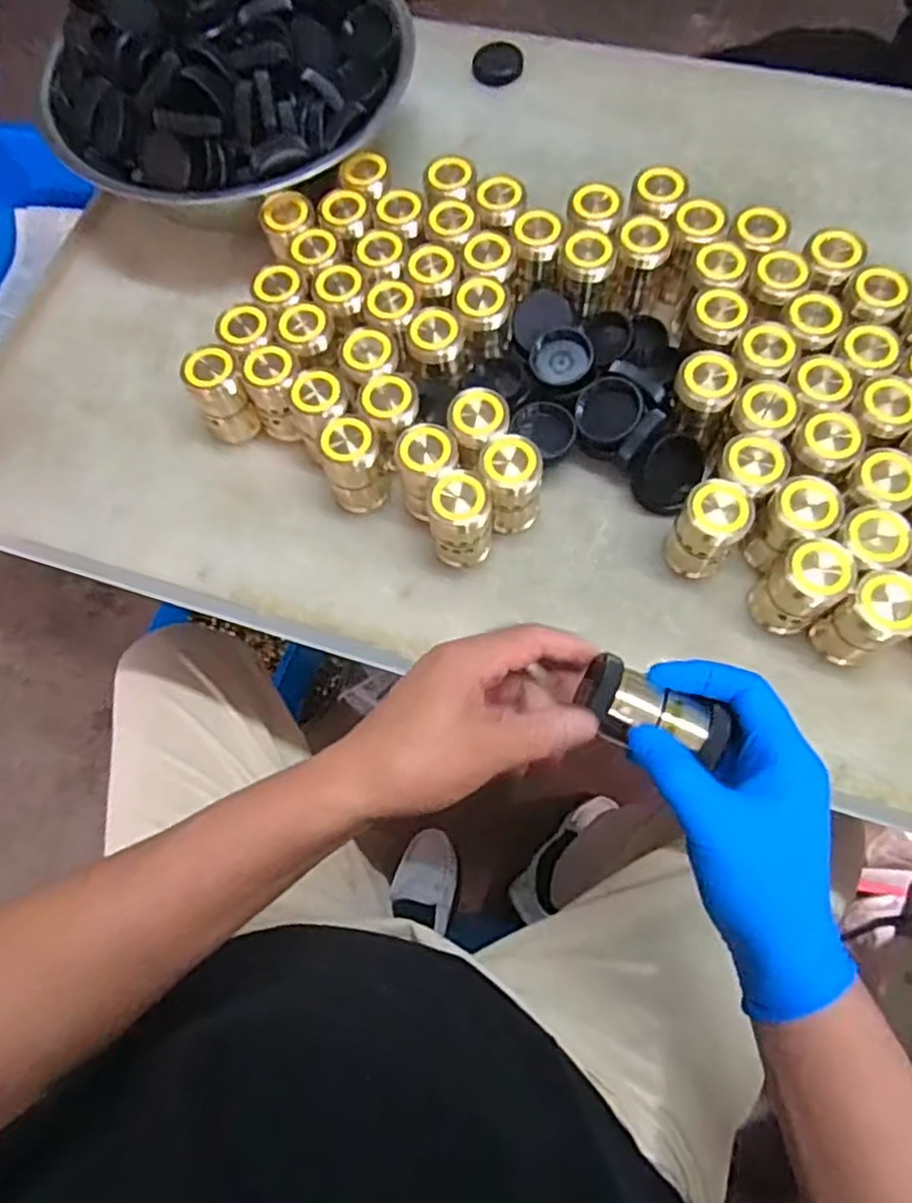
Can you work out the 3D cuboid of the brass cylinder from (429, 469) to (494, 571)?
[{"bbox_3d":[0.003,-0.051,0.441,0.036,0.072,0.039,-1,70,2],"label":"brass cylinder"}]

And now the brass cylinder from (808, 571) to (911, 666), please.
[{"bbox_3d":[0.240,0.009,0.404,0.041,0.068,0.034,-30,72,-8],"label":"brass cylinder"}]

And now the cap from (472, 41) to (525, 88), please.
[{"bbox_3d":[0.037,-0.473,0.615,0.043,0.014,0.043,-1,70,2],"label":"cap"}]

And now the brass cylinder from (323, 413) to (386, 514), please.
[{"bbox_3d":[-0.067,-0.089,0.462,0.035,0.063,0.035,-1,70,2],"label":"brass cylinder"}]

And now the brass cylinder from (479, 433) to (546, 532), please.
[{"bbox_3d":[0.036,-0.073,0.451,0.037,0.065,0.038,-1,70,2],"label":"brass cylinder"}]

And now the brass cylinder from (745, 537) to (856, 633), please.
[{"bbox_3d":[0.201,-0.008,0.410,0.038,0.072,0.035,-1,70,2],"label":"brass cylinder"}]

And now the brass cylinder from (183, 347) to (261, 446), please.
[{"bbox_3d":[-0.163,-0.144,0.487,0.035,0.058,0.034,-23,71,-6],"label":"brass cylinder"}]

